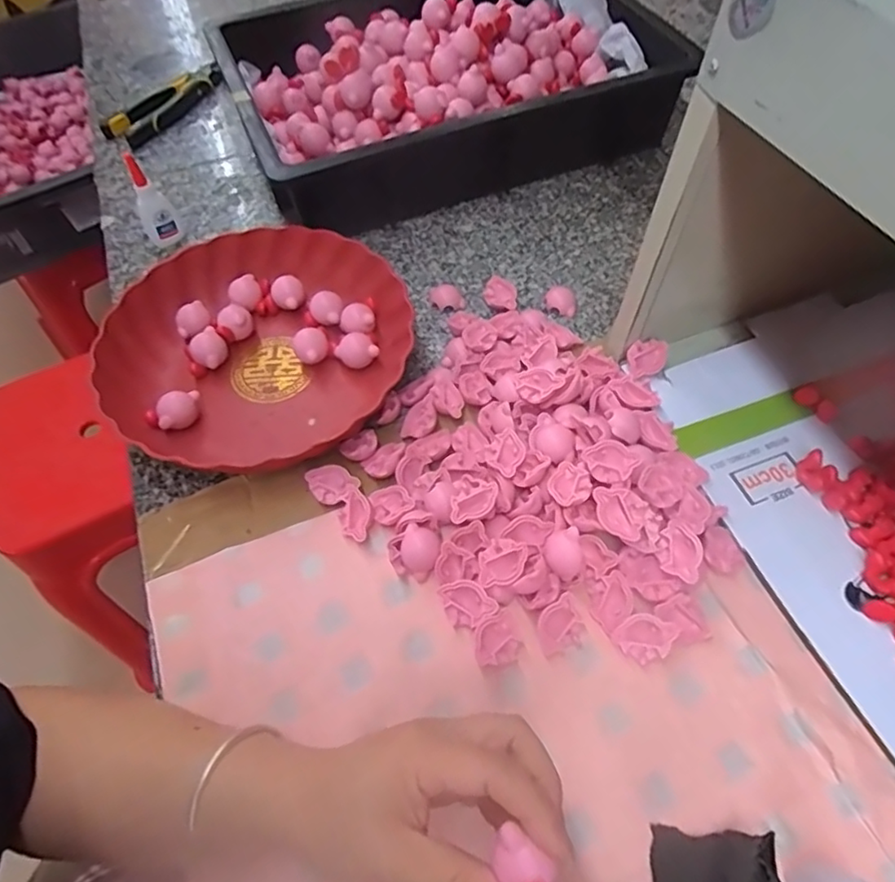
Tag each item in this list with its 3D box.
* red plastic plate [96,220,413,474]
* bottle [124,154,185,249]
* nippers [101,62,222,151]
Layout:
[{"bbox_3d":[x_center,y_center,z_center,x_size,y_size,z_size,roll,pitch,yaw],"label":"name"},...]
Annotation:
[{"bbox_3d":[-0.149,-0.081,0.484,0.234,0.058,0.230,-1,56,2],"label":"red plastic plate"},{"bbox_3d":[-0.283,-0.228,0.559,0.033,0.076,0.022,-24,58,-13],"label":"bottle"},{"bbox_3d":[-0.341,-0.414,0.717,0.058,0.027,0.161,28,62,20],"label":"nippers"}]

